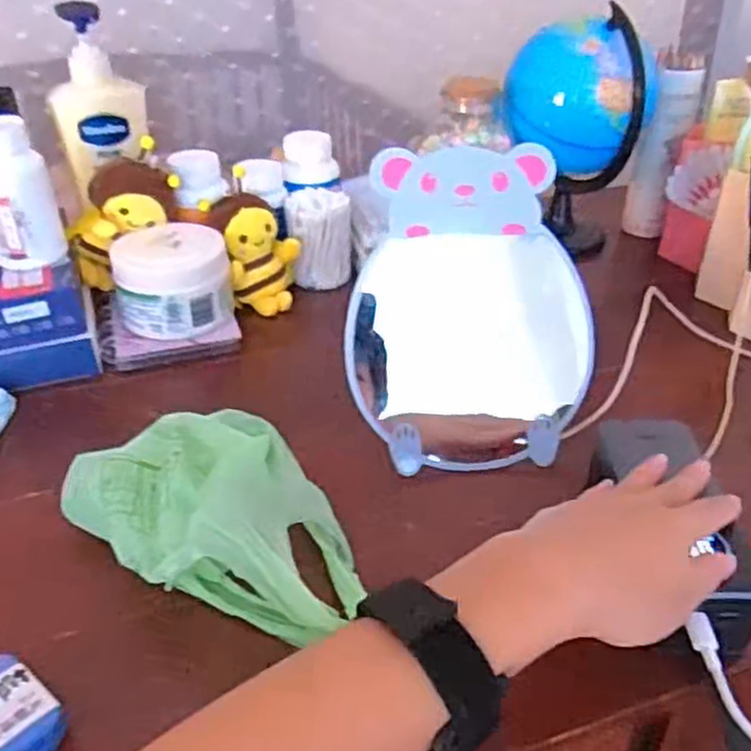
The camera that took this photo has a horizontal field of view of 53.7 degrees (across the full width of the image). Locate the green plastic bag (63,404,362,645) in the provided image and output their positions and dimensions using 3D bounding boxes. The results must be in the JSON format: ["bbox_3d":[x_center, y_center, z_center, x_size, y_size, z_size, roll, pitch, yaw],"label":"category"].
[{"bbox_3d":[-0.072,0.080,0.403,0.158,0.058,0.125,29,45,34],"label":"green plastic bag"}]

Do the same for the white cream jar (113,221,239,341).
[{"bbox_3d":[-0.161,-0.077,0.589,0.091,0.061,0.082,-7,36,-9],"label":"white cream jar"}]

